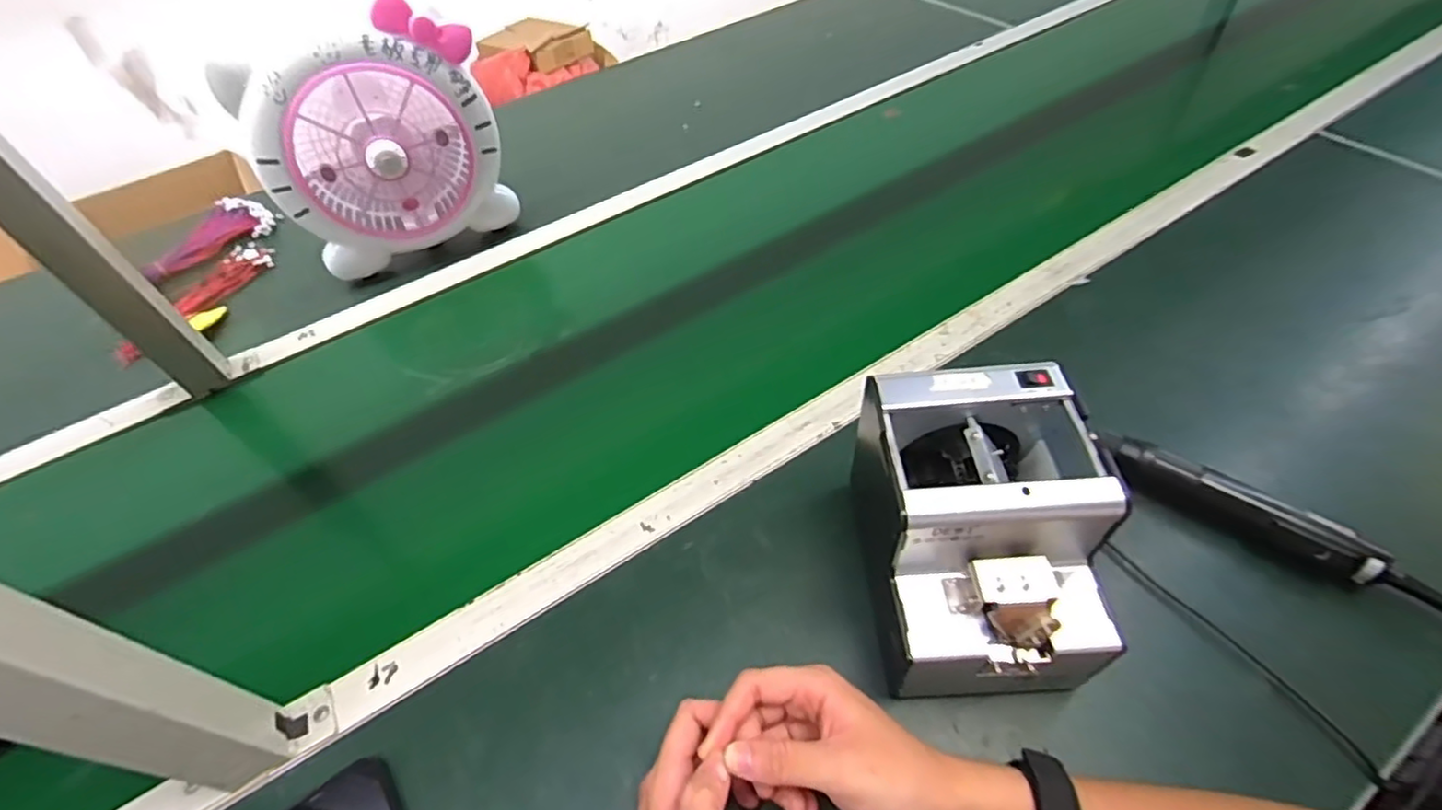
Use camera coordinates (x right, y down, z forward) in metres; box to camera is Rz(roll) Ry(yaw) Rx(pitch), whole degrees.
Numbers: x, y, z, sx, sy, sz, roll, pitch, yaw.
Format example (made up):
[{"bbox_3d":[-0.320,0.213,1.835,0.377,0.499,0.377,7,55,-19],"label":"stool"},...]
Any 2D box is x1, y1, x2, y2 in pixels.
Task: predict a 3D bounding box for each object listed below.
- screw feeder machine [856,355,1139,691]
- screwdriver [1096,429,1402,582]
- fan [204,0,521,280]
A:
[{"bbox_3d":[0.170,0.084,0.419,0.123,0.145,0.162,-4,50,2],"label":"screw feeder machine"},{"bbox_3d":[0.385,0.074,0.476,0.185,0.029,0.031,30,59,27],"label":"screwdriver"},{"bbox_3d":[-0.398,-0.311,0.736,0.241,0.233,0.136,-29,53,-17],"label":"fan"}]

